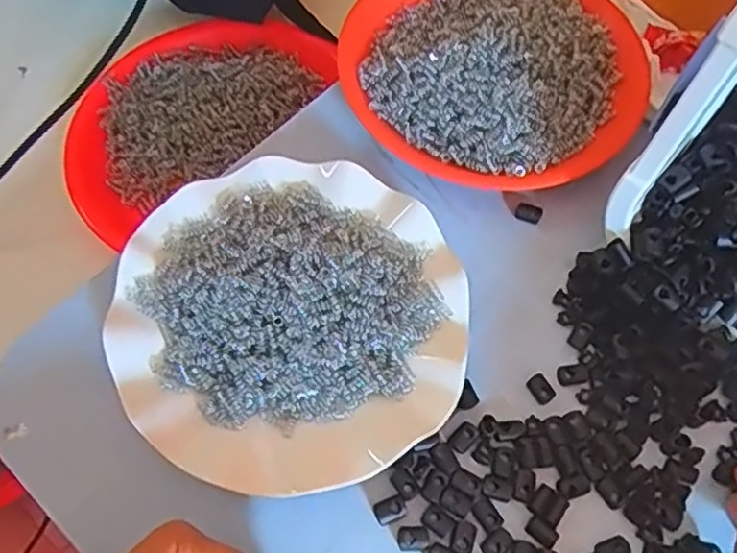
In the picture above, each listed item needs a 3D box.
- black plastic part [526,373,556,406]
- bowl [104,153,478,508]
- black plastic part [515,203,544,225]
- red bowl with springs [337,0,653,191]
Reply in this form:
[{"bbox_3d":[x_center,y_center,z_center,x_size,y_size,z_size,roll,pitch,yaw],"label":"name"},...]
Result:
[{"bbox_3d":[0.092,0.059,0.339,0.011,0.005,0.015,-32,67,-13],"label":"black plastic part"},{"bbox_3d":[-0.040,0.021,0.344,0.177,0.034,0.177,-1,63,2],"label":"bowl"},{"bbox_3d":[0.099,-0.038,0.394,0.016,0.009,0.010,16,65,10],"label":"black plastic part"},{"bbox_3d":[0.083,-0.139,0.425,0.190,0.046,0.181,-1,63,2],"label":"red bowl with springs"}]

